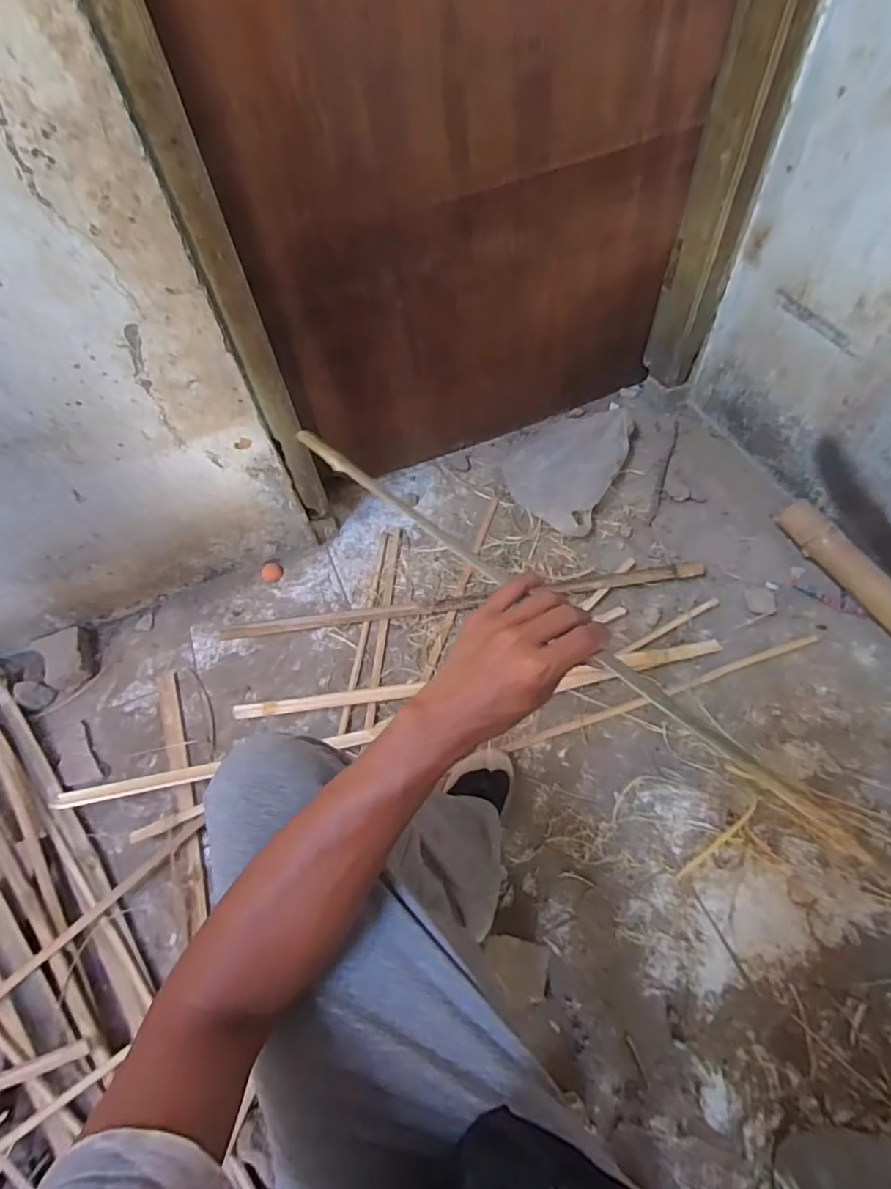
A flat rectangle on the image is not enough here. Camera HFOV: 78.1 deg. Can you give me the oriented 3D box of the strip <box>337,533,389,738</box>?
[{"bbox_3d":[-0.146,0.056,1.011,0.018,0.012,0.411,4,58,7],"label":"strip"}]

